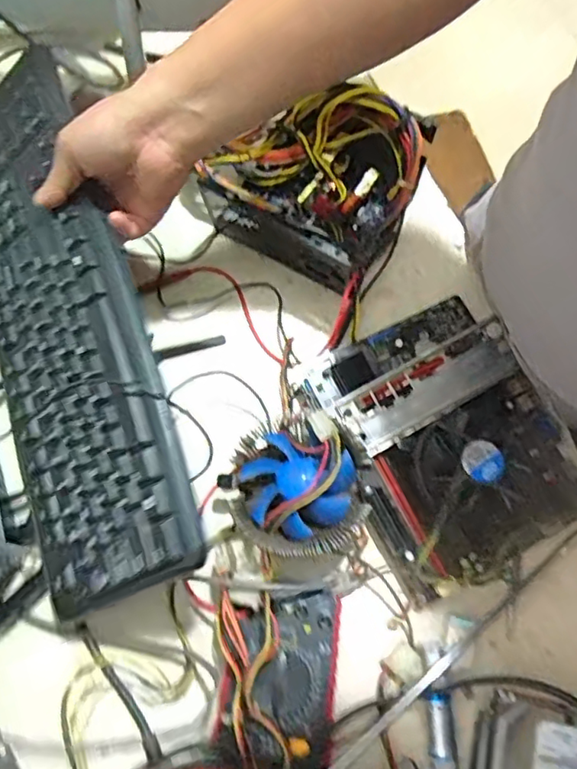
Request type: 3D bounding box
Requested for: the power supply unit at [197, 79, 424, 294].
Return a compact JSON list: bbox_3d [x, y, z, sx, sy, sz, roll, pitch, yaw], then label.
[{"bbox_3d":[0.028,-0.186,0.526,0.152,0.080,0.160,35,75,11],"label":"power supply unit"}]

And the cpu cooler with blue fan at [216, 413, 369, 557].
[{"bbox_3d":[0.002,0.077,0.449,0.096,0.065,0.111,-25,73,-8],"label":"cpu cooler with blue fan"}]

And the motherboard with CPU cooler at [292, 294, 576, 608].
[{"bbox_3d":[0.132,0.040,0.472,0.177,0.055,0.222,-28,73,-9],"label":"motherboard with CPU cooler"}]

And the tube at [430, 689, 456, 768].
[{"bbox_3d":[0.110,0.258,0.411,0.016,0.018,0.076,-1,71,0],"label":"tube"}]

